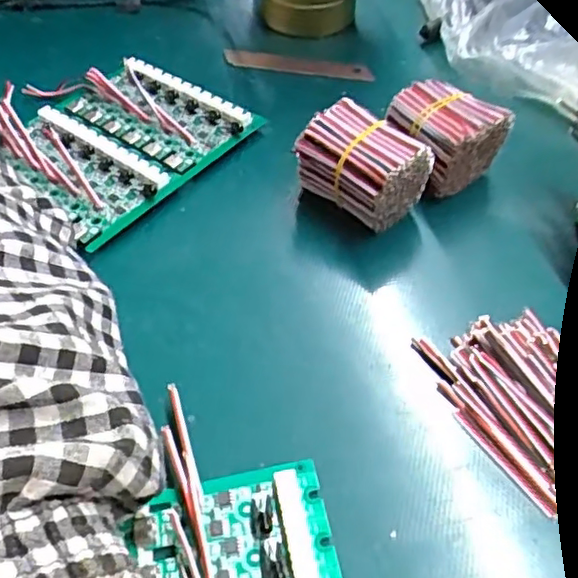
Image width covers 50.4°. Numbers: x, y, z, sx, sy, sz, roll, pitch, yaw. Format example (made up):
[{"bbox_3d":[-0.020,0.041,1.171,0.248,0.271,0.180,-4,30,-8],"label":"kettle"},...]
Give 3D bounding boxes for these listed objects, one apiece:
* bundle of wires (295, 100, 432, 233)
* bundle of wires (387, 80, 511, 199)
[{"bbox_3d":[0.033,-0.055,0.286,0.054,0.047,0.033,33,60,25],"label":"bundle of wires"},{"bbox_3d":[0.076,-0.075,0.302,0.043,0.040,0.046,-24,54,-16],"label":"bundle of wires"}]

